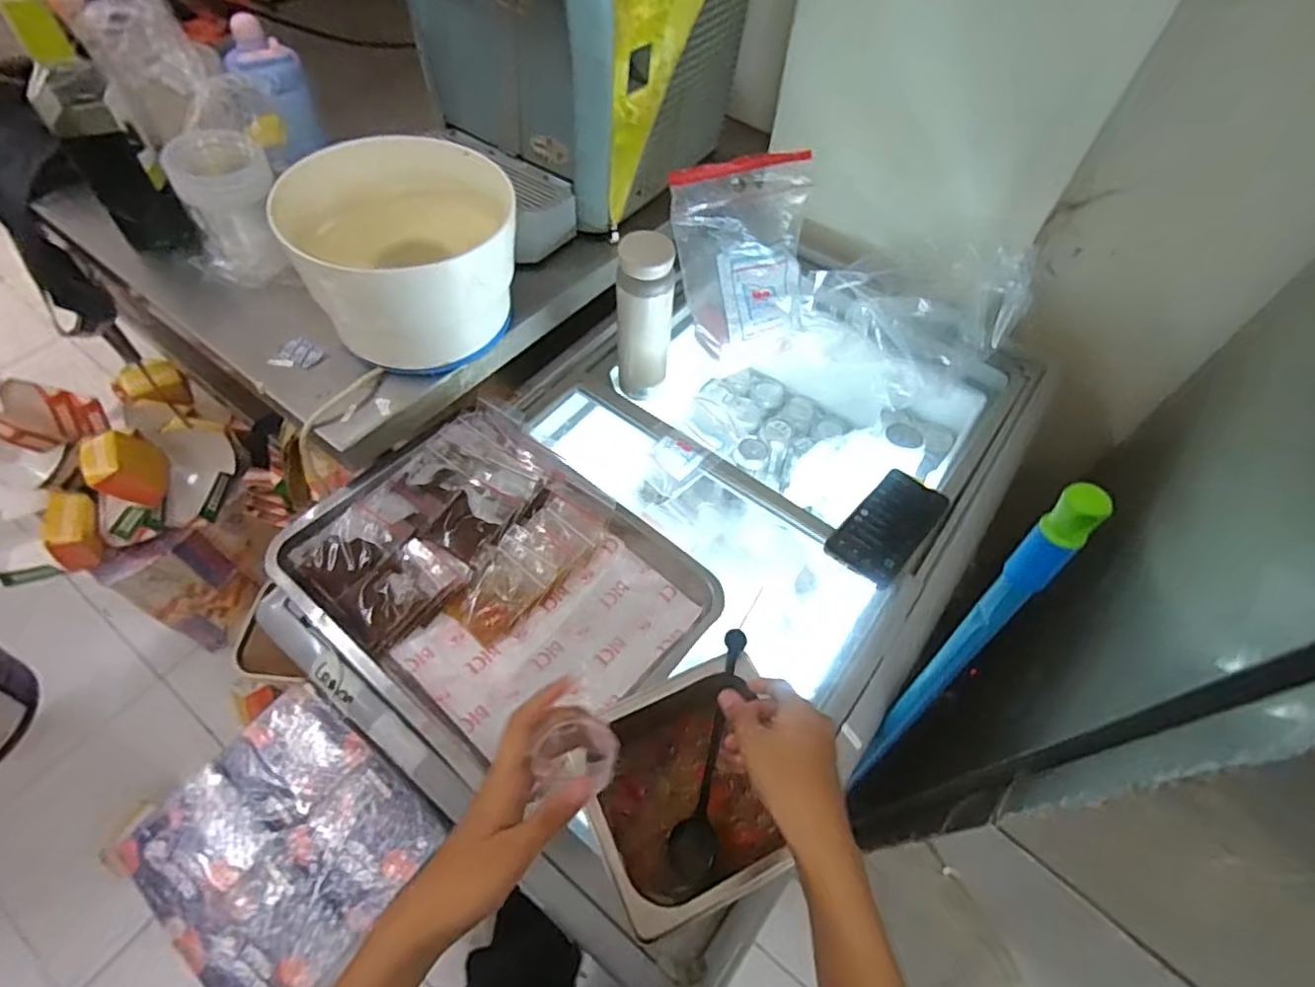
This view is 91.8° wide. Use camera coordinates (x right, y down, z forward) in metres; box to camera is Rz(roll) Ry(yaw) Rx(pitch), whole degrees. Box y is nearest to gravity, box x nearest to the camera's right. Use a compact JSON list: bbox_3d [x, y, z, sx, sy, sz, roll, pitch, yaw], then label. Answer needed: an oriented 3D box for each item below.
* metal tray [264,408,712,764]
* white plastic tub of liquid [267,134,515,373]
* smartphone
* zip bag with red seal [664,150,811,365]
[{"bbox_3d":[-0.161,0.086,0.658,0.384,0.045,0.279,35,61,18],"label":"metal tray"},{"bbox_3d":[-0.249,-0.240,0.654,0.209,0.136,0.181,-21,60,-16],"label":"white plastic tub of liquid"},{"bbox_3d":[0.267,0.037,0.732,0.079,0.014,0.160,38,58,18],"label":"smartphone"},{"bbox_3d":[0.120,-0.306,0.829,0.193,0.230,0.049,-17,28,-12],"label":"zip bag with red seal"}]

